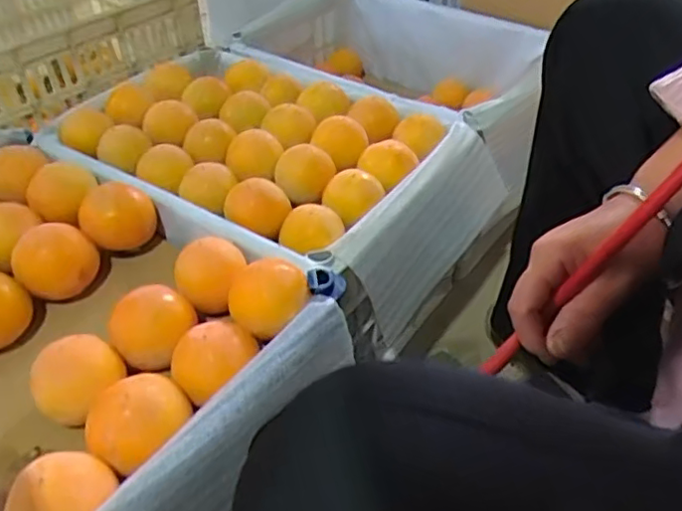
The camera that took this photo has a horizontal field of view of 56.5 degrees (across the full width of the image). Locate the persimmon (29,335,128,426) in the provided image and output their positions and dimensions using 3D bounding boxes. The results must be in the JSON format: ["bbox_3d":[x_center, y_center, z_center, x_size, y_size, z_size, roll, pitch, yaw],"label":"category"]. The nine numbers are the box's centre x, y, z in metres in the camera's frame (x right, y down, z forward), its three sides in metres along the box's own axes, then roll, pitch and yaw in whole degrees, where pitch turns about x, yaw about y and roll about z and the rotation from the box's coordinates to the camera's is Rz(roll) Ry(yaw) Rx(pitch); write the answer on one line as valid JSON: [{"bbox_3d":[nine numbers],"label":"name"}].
[{"bbox_3d":[-0.194,0.093,0.474,0.065,0.053,0.058,-30,49,-27],"label":"persimmon"}]

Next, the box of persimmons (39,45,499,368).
[{"bbox_3d":[-0.074,-0.110,0.722,0.439,0.107,0.300,24,49,26],"label":"box of persimmons"}]

